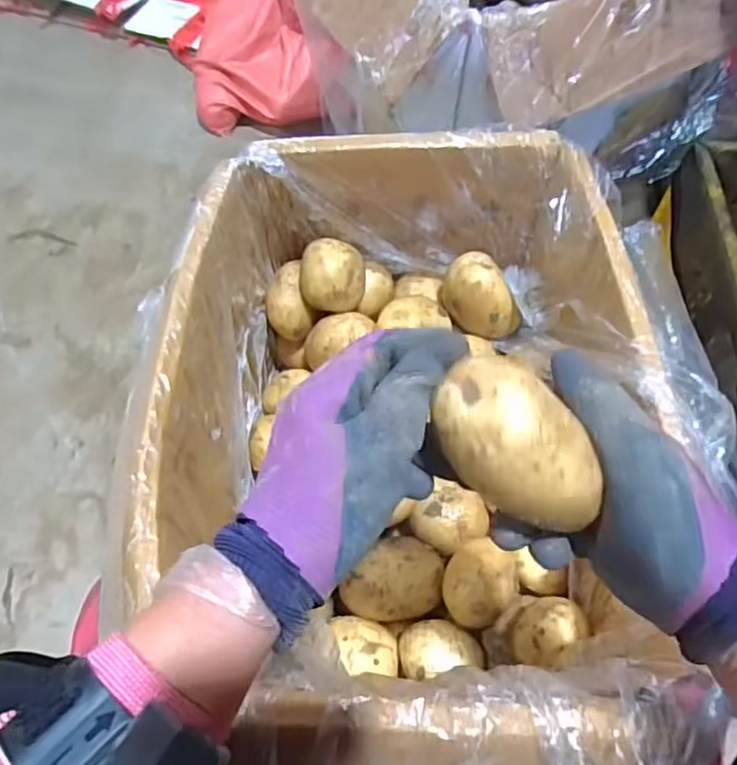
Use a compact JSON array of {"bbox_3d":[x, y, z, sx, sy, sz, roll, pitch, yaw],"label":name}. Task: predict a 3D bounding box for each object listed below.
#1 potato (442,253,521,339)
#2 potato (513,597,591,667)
[{"bbox_3d":[0.117,-0.089,0.656,0.048,0.058,0.082,-37,68,-18],"label":"potato"},{"bbox_3d":[0.152,0.213,0.541,0.058,0.045,0.046,-34,67,-16],"label":"potato"}]

